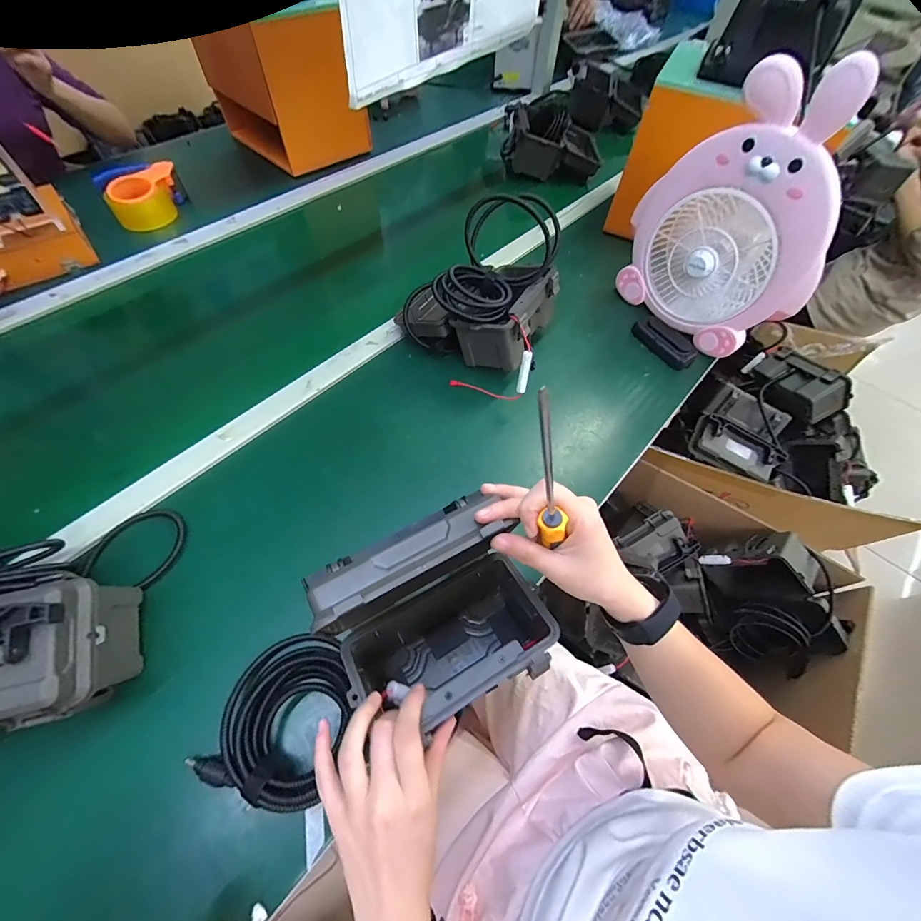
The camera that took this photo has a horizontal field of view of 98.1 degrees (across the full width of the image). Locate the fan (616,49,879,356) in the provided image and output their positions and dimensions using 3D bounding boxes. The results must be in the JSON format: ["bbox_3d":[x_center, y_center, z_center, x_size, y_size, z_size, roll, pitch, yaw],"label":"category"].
[{"bbox_3d":[0.401,-0.342,0.585,0.090,0.319,0.278,-36,67,-21],"label":"fan"}]

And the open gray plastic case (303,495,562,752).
[{"bbox_3d":[-0.009,0.144,0.348,0.160,0.177,0.126,-29,65,-18],"label":"open gray plastic case"}]

